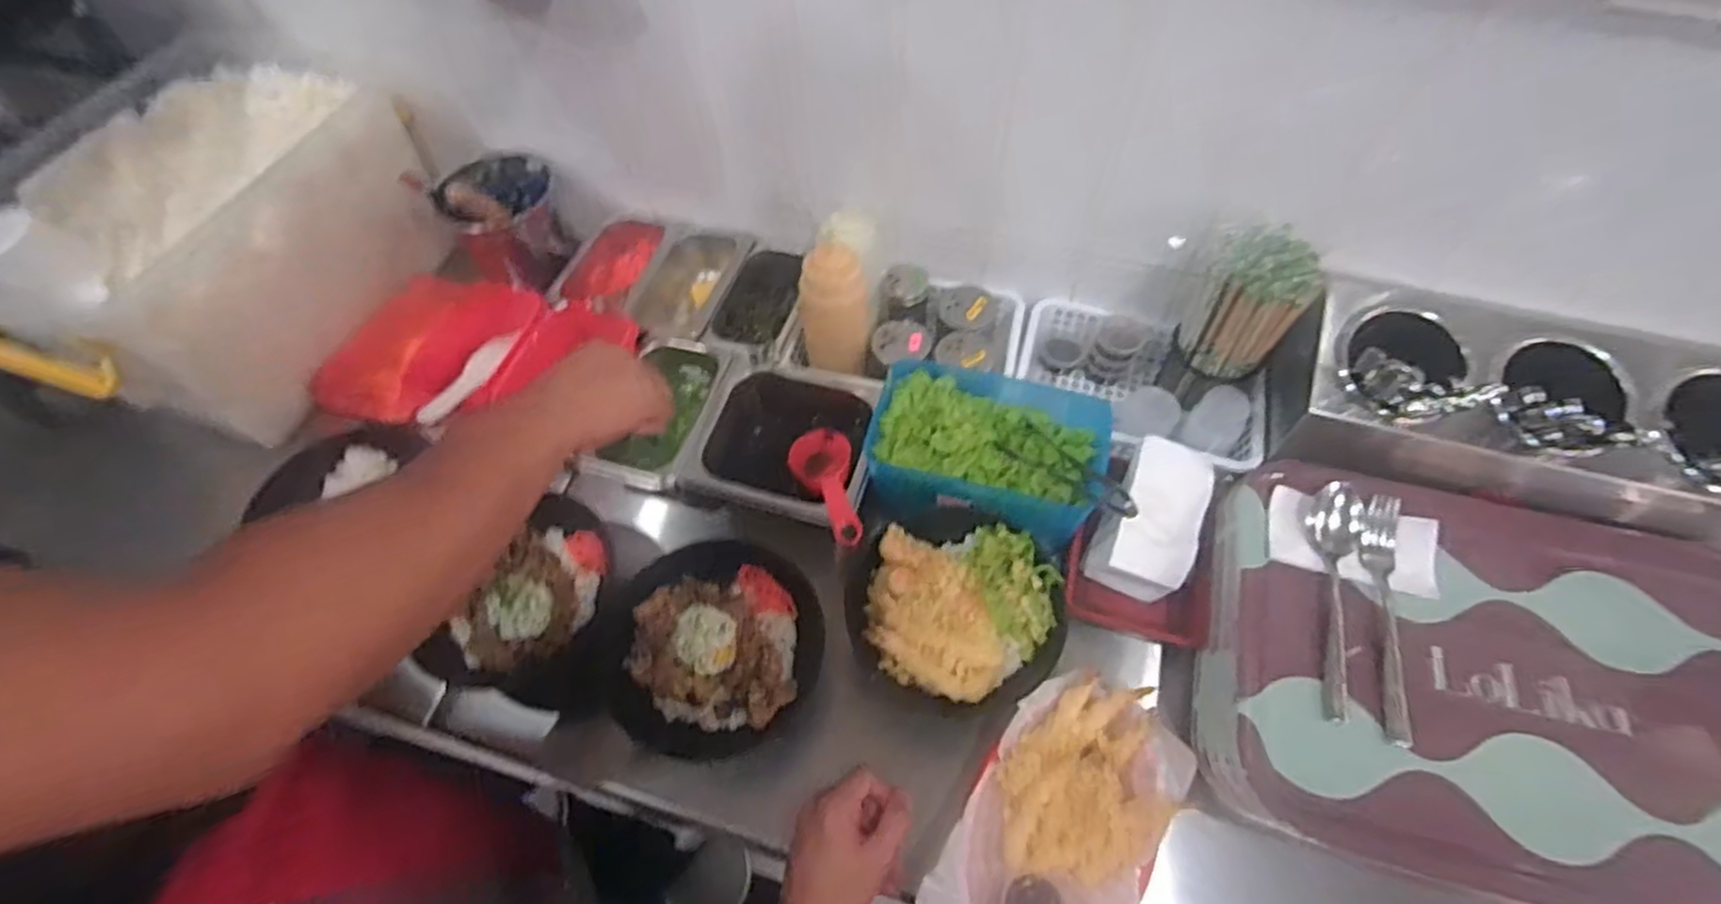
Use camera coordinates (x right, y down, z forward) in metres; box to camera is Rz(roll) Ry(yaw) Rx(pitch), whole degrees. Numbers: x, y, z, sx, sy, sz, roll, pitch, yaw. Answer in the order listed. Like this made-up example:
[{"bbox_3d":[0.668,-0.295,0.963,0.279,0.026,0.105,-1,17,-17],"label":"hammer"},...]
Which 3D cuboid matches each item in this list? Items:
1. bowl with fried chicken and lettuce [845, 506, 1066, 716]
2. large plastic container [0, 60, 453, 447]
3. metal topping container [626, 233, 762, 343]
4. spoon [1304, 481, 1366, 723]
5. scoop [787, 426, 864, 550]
[{"bbox_3d":[0.079,0.132,0.643,0.177,0.049,0.176,-32,63,-18],"label":"bowl with fried chicken and lettuce"},{"bbox_3d":[-0.712,-0.233,0.823,0.326,0.197,0.421,11,59,7],"label":"large plastic container"},{"bbox_3d":[-0.198,-0.183,0.870,0.106,0.073,0.173,17,60,11],"label":"metal topping container"},{"bbox_3d":[0.387,0.119,0.598,0.037,0.024,0.187,8,72,6],"label":"spoon"},{"bbox_3d":[-0.030,0.032,0.719,0.061,0.031,0.159,-11,34,-7],"label":"scoop"}]

